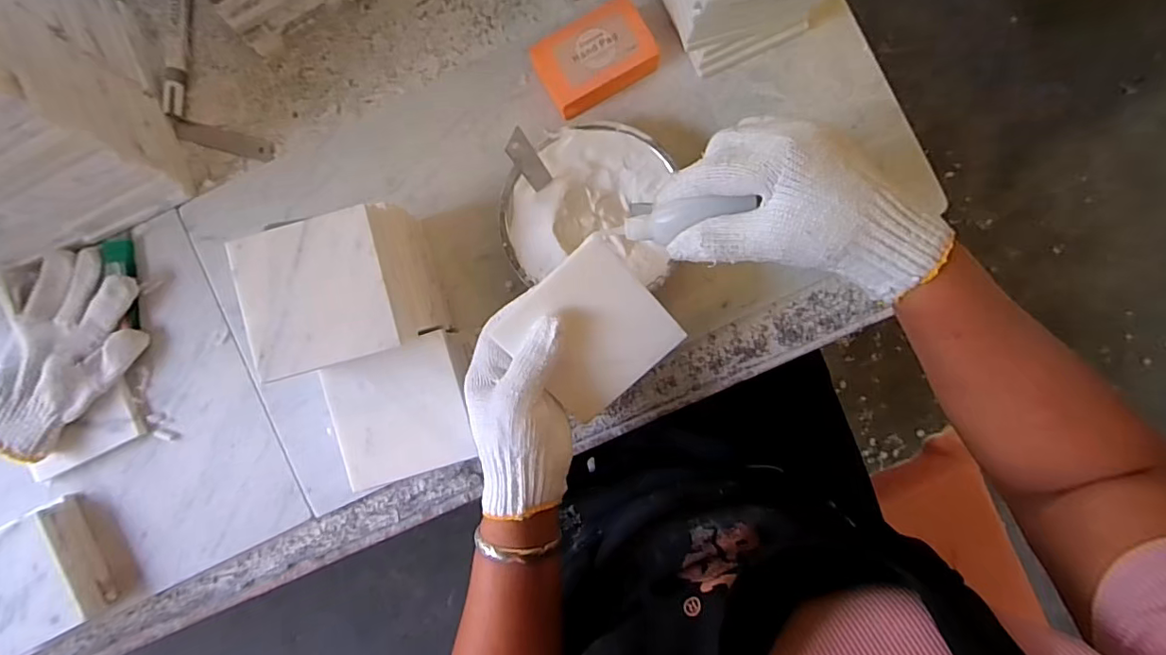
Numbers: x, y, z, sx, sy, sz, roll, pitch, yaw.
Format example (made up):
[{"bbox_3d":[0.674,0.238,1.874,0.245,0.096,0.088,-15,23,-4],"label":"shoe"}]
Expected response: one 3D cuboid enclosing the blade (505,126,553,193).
[{"bbox_3d":[-0.040,-0.123,0.402,0.005,0.069,0.019,31,89,20],"label":"blade"}]

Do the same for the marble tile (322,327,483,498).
[{"bbox_3d":[-0.140,0.065,0.409,0.098,0.016,0.096,-17,88,-1],"label":"marble tile"}]

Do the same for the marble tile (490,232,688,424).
[{"bbox_3d":[0.007,0.003,0.379,0.096,0.013,0.099,-41,108,1],"label":"marble tile"}]

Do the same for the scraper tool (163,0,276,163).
[{"bbox_3d":[-0.350,-0.219,0.493,0.074,0.019,0.177,-26,88,-1],"label":"scraper tool"}]

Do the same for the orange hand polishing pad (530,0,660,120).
[{"bbox_3d":[0.011,-0.226,0.458,0.091,0.033,0.063,-28,88,-1],"label":"orange hand polishing pad"}]

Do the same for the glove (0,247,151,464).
[{"bbox_3d":[-0.448,0.025,0.465,0.109,0.030,0.174,18,87,1],"label":"glove"}]

